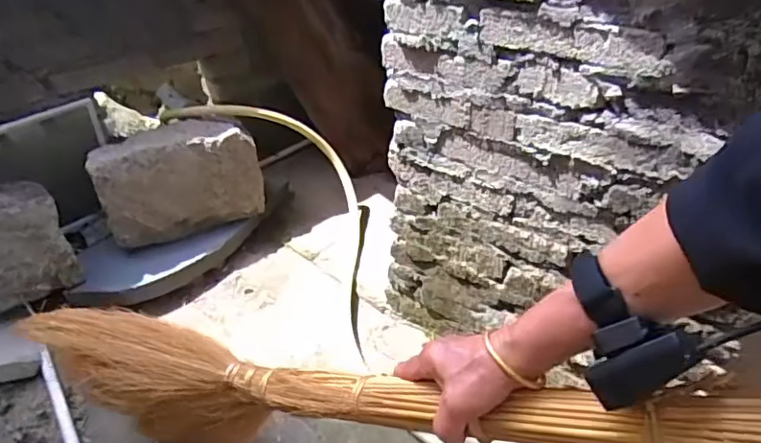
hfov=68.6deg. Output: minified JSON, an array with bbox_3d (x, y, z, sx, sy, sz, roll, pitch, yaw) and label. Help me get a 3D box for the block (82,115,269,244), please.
[{"bbox_3d":[-0.449,-0.104,1.258,0.335,0.223,0.110,-18,38,-18],"label":"block"}]

